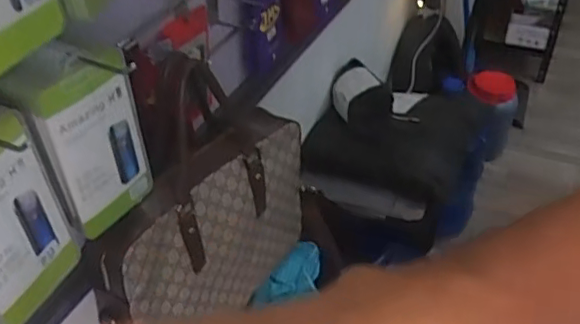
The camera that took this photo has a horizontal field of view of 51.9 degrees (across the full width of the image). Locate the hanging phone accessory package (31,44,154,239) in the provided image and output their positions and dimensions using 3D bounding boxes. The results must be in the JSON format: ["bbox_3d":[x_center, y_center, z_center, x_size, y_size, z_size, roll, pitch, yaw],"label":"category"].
[{"bbox_3d":[-0.162,-0.012,0.517,0.020,0.174,0.090,24,49,25],"label":"hanging phone accessory package"}]

